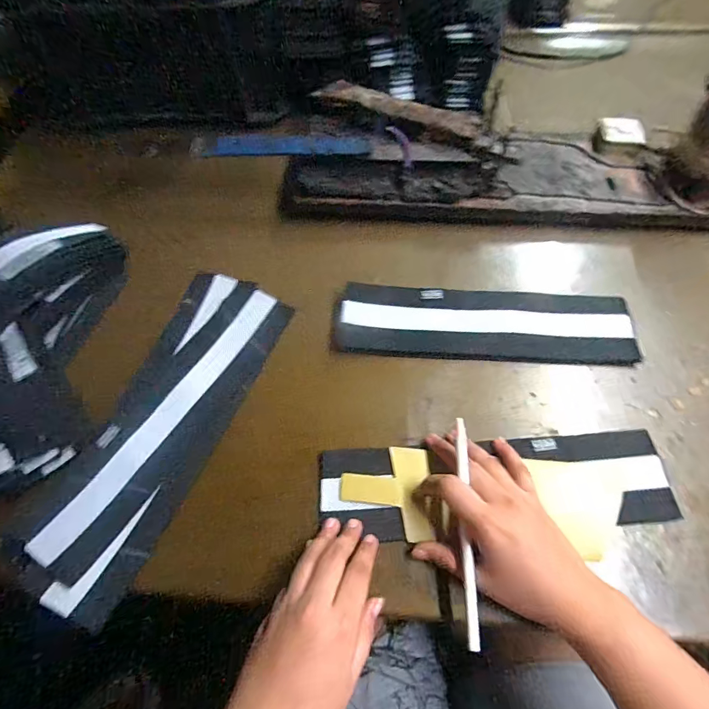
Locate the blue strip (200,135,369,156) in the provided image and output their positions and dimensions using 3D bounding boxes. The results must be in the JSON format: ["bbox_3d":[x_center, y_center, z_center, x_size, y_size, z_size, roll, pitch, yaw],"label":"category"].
[{"bbox_3d":[-0.080,-0.257,0.500,0.199,0.007,0.035,3,65,9],"label":"blue strip"}]

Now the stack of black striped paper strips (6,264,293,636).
[{"bbox_3d":[-0.184,0.055,0.390,0.121,0.025,0.317,21,64,12],"label":"stack of black striped paper strips"}]

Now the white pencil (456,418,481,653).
[{"bbox_3d":[0.086,0.129,0.311,0.008,0.004,0.161,1,68,2],"label":"white pencil"}]

